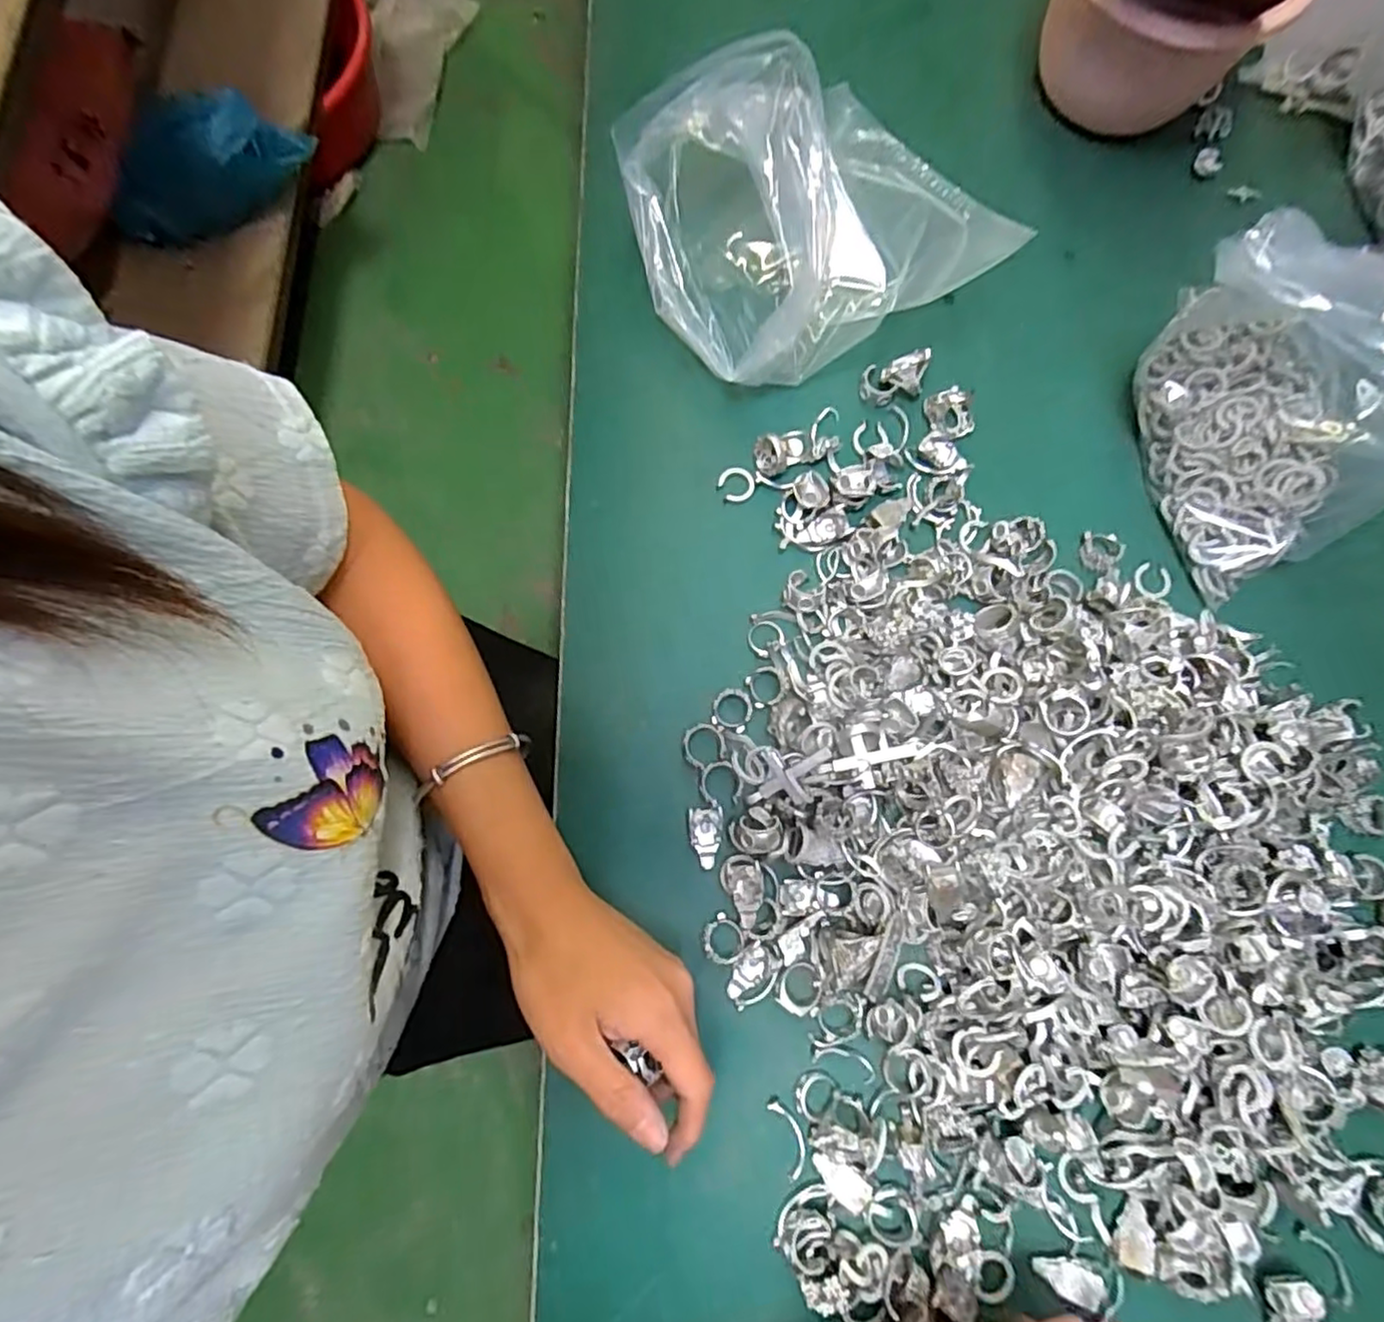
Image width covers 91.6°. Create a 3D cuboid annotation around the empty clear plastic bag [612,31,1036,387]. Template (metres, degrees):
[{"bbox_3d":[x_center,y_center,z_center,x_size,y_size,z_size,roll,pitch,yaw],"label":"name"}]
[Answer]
[{"bbox_3d":[0.064,-0.265,0.383,0.181,0.106,0.168,-19,80,-4],"label":"empty clear plastic bag"}]

